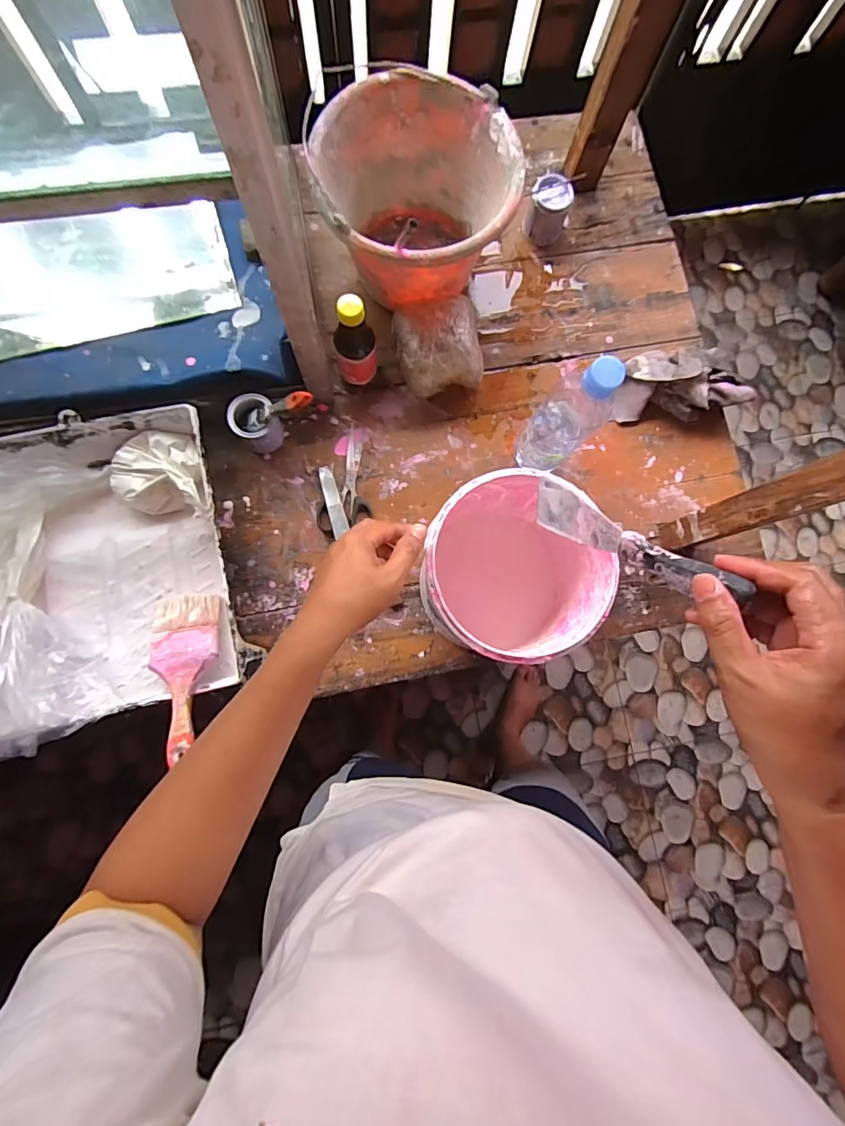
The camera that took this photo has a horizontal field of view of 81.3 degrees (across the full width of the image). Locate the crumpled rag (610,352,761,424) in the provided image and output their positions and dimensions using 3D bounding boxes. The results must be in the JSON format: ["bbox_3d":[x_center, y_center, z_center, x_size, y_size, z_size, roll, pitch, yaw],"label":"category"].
[{"bbox_3d":[0.347,-0.244,0.674,0.176,0.060,0.085,-2,82,-3],"label":"crumpled rag"}]

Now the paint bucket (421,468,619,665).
[{"bbox_3d":[0.088,0.017,0.564,0.179,0.204,0.174,0,82,-3],"label":"paint bucket"}]

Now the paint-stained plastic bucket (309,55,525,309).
[{"bbox_3d":[-0.010,-0.438,0.631,0.228,0.167,0.232,0,82,-3],"label":"paint-stained plastic bucket"}]

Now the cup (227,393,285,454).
[{"bbox_3d":[-0.212,-0.178,0.631,0.052,0.070,0.059,-44,86,-8],"label":"cup"}]

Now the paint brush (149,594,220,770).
[{"bbox_3d":[-0.265,0.119,0.541,0.072,0.017,0.178,-7,63,-4],"label":"paint brush"}]

